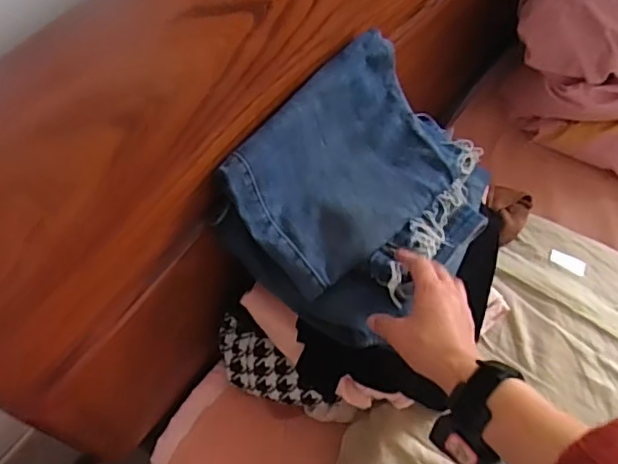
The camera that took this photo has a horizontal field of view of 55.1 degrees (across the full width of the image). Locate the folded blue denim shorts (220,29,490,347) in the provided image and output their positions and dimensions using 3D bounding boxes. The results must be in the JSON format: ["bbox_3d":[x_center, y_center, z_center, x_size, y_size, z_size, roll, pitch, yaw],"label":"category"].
[{"bbox_3d":[0.071,-0.045,0.674,0.258,0.102,0.289,39,69,16],"label":"folded blue denim shorts"}]

